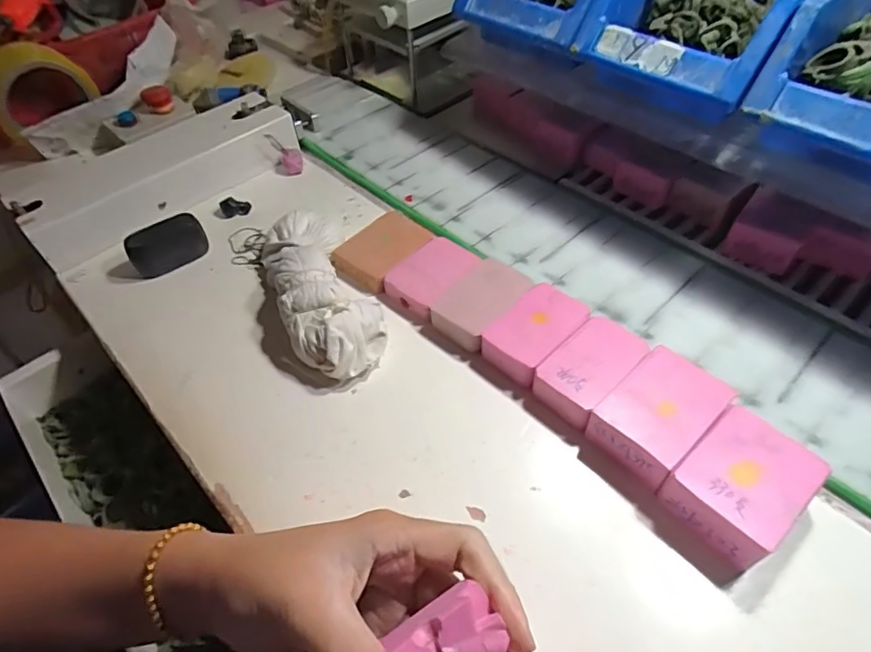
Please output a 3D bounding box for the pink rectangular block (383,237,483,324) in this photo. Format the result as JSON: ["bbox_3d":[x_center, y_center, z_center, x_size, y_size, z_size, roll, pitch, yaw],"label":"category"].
[{"bbox_3d":[-0.003,-0.039,0.419,0.050,0.019,0.067,35,62,27],"label":"pink rectangular block"}]

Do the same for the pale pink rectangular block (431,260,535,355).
[{"bbox_3d":[0.035,-0.017,0.395,0.045,0.021,0.070,36,62,28],"label":"pale pink rectangular block"}]

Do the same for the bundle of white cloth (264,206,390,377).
[{"bbox_3d":[-0.091,-0.034,0.408,0.065,0.047,0.171,-21,54,-12],"label":"bundle of white cloth"}]

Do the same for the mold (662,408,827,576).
[{"bbox_3d":[0.167,0.088,0.293,0.066,0.034,0.055,-34,57,-21],"label":"mold"}]

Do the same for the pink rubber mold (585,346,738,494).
[{"bbox_3d":[0.133,0.056,0.323,0.073,0.030,0.052,-37,58,-23],"label":"pink rubber mold"}]

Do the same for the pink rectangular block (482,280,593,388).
[{"bbox_3d":[0.070,0.005,0.372,0.044,0.023,0.070,35,62,27],"label":"pink rectangular block"}]

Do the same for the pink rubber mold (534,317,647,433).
[{"bbox_3d":[0.101,0.029,0.349,0.070,0.027,0.043,-38,59,-23],"label":"pink rubber mold"}]

